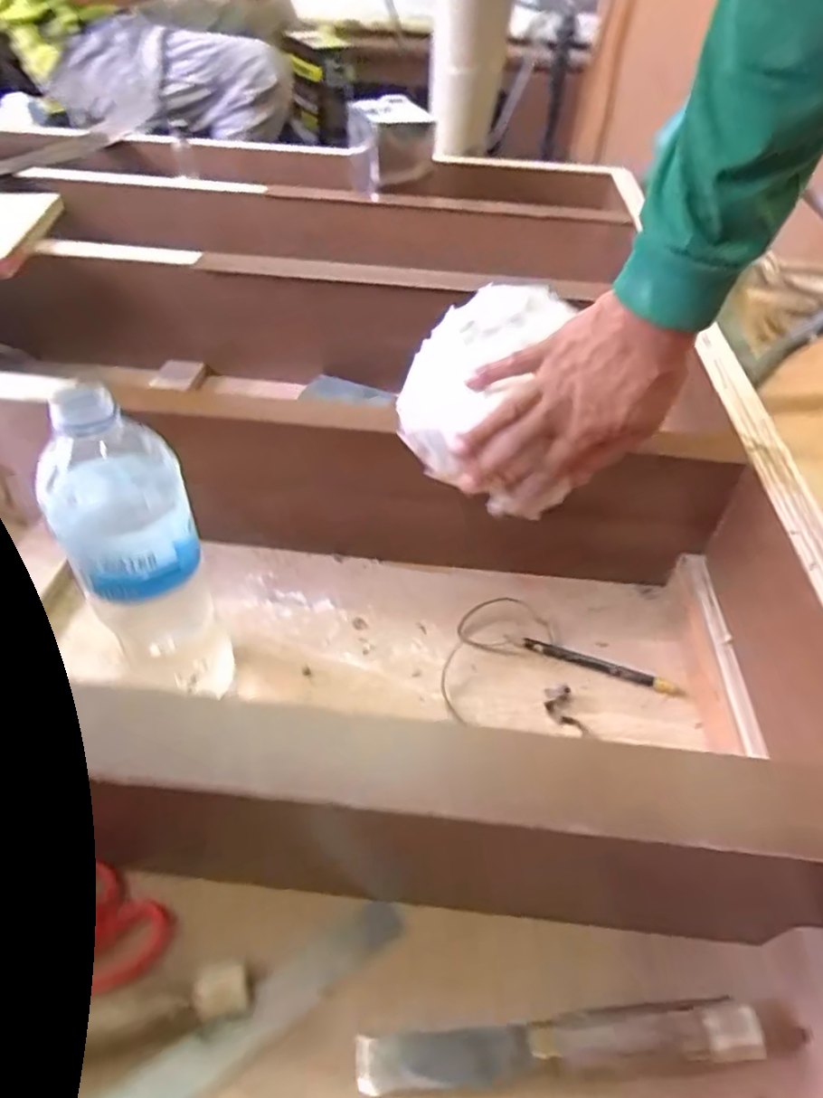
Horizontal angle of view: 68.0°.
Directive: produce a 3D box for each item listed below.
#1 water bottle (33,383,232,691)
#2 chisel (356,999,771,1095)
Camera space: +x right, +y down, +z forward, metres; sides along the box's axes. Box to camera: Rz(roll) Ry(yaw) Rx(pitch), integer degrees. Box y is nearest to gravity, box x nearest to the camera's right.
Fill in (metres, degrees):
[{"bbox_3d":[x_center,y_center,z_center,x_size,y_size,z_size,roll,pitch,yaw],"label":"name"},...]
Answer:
[{"bbox_3d":[-0.169,0.022,0.396,0.074,0.249,0.063,-17,49,-18],"label":"water bottle"},{"bbox_3d":[0.076,0.265,0.326,0.208,0.021,0.025,-11,46,6],"label":"chisel"}]

